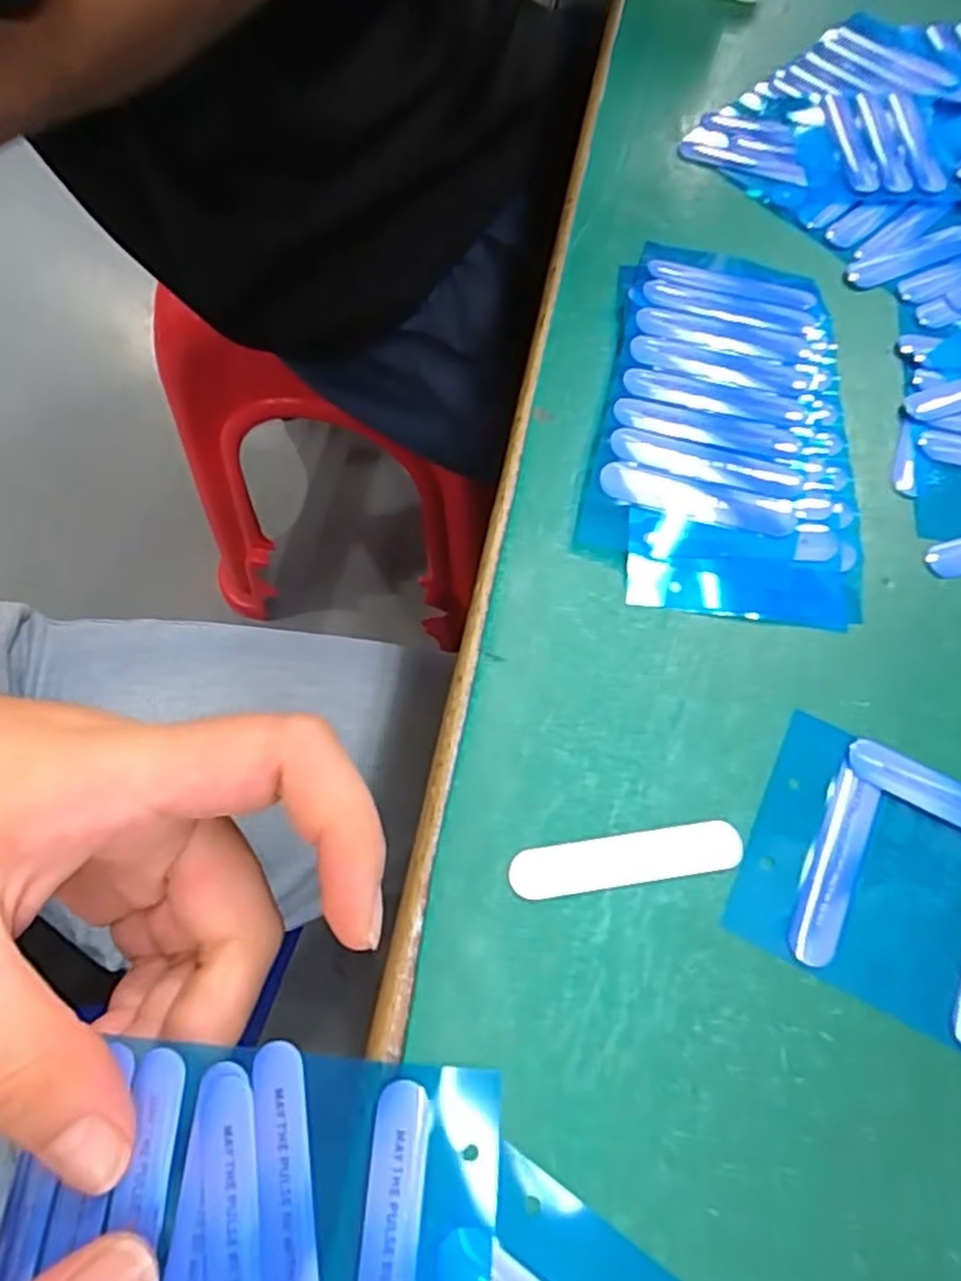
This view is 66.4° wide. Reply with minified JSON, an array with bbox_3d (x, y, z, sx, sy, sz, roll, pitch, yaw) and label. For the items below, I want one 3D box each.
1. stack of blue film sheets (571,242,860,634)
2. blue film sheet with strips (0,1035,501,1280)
[{"bbox_3d":[0.069,-0.065,0.206,0.070,0.010,0.125,9,67,1],"label":"stack of blue film sheets"},{"bbox_3d":[-0.042,0.106,0.134,0.088,0.004,0.055,3,66,5],"label":"blue film sheet with strips"}]

